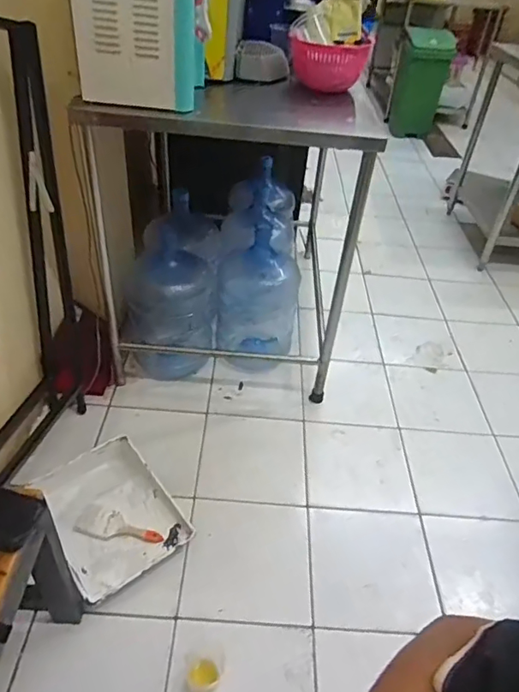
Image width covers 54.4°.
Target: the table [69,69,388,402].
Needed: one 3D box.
[{"bbox_3d":[-0.081,-0.335,1.599,0.720,0.869,0.527,7,38,3],"label":"table"}]

